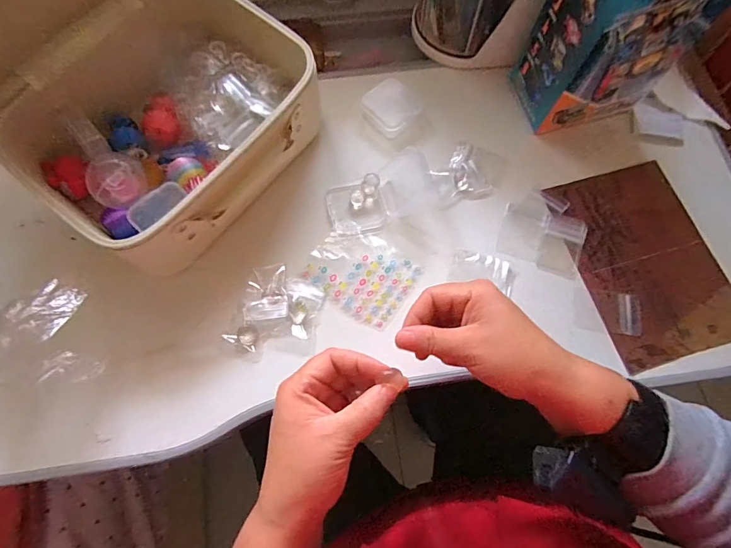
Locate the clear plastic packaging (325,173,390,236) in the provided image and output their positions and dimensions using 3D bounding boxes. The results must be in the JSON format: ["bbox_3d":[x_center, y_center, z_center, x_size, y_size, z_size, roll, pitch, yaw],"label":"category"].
[{"bbox_3d":[-0.008,-0.069,0.408,0.057,0.021,0.051,-15,73,-6],"label":"clear plastic packaging"}]

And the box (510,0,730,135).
[{"bbox_3d":[0.235,-0.228,0.378,0.127,0.175,0.082,-14,70,-6],"label":"box"}]

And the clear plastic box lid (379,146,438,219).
[{"bbox_3d":[0.043,-0.097,0.421,0.055,0.005,0.071,-13,73,-6],"label":"clear plastic box lid"}]

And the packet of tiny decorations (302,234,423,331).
[{"bbox_3d":[-0.004,-0.002,0.389,0.097,0.004,0.077,33,74,9],"label":"packet of tiny decorations"}]

